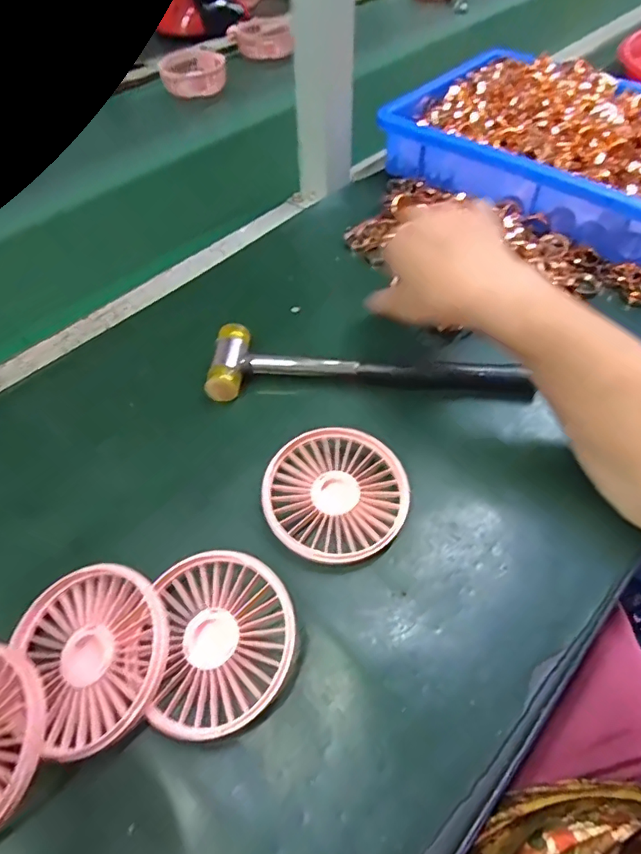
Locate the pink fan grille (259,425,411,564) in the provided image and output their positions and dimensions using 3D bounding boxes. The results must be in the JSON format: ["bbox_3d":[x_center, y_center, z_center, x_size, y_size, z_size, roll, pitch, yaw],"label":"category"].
[{"bbox_3d":[0.008,0.042,0.325,0.086,0.016,0.086,-1,55,1],"label":"pink fan grille"}]

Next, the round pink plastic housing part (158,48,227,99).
[{"bbox_3d":[-0.181,-0.504,0.732,0.088,0.034,0.091,-1,55,1],"label":"round pink plastic housing part"}]

